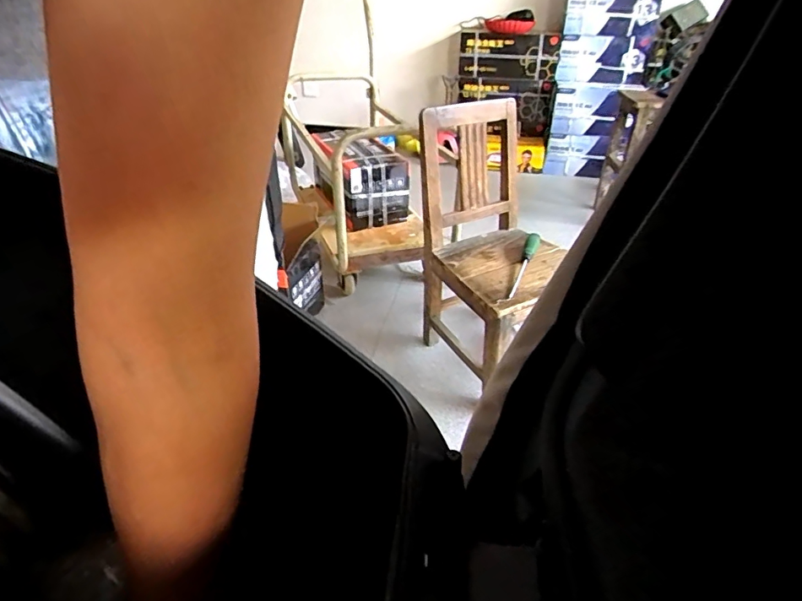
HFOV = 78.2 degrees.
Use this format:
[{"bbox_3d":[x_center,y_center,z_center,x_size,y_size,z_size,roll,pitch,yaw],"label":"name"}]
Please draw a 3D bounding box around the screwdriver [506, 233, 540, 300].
[{"bbox_3d":[0.257,-0.071,1.024,0.029,0.032,0.238,12,36,17],"label":"screwdriver"}]

